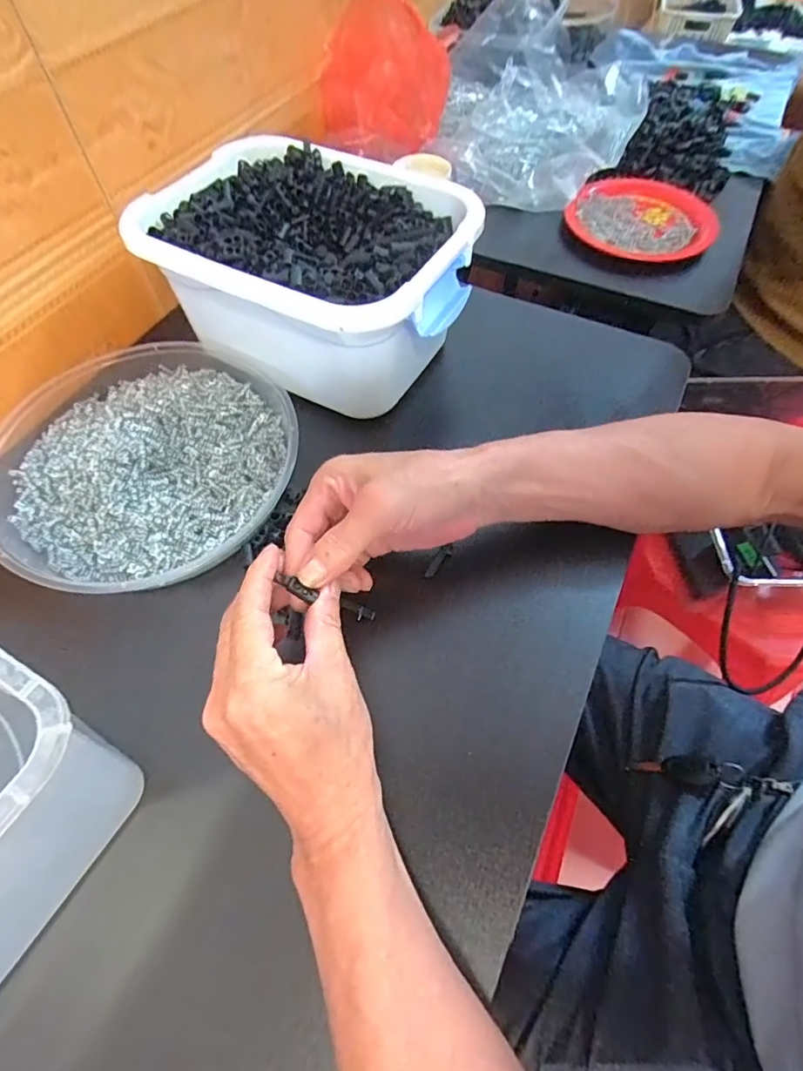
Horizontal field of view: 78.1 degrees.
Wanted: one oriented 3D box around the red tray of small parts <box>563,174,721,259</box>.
[{"bbox_3d":[0.282,-0.374,0.575,0.156,0.025,0.156,21,62,11],"label":"red tray of small parts"}]

